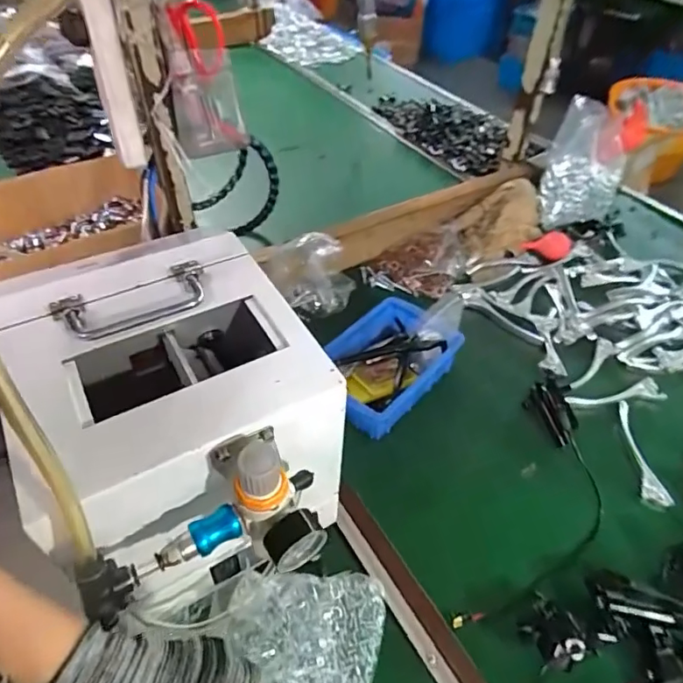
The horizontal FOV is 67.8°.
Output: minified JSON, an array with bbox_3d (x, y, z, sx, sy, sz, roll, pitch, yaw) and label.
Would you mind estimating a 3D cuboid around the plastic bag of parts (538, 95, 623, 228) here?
[{"bbox_3d":[0.448,-0.319,0.939,0.134,0.174,0.167,21,51,19],"label":"plastic bag of parts"}]

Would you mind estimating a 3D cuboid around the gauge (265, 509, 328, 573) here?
[{"bbox_3d":[-0.032,0.138,0.354,0.043,0.040,0.021,-30,54,-25],"label":"gauge"}]

